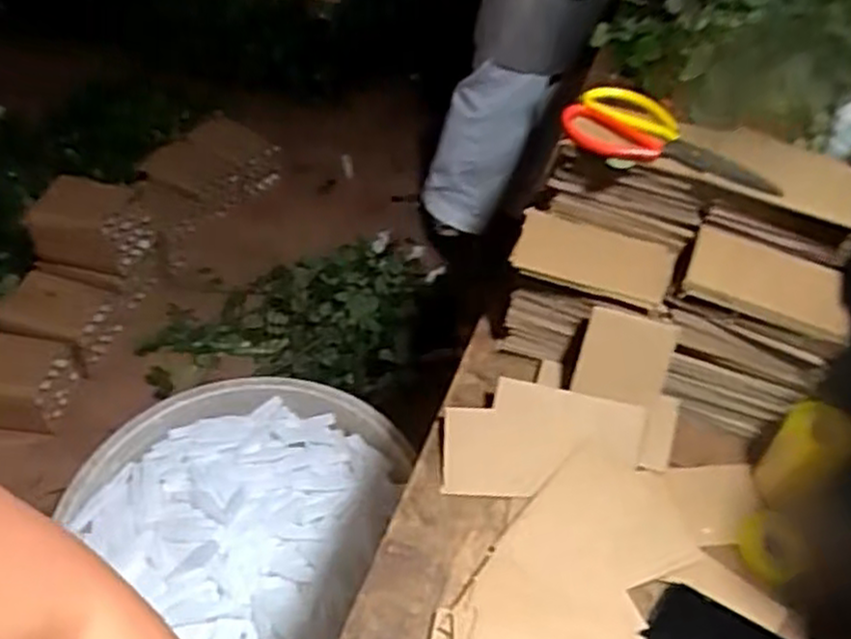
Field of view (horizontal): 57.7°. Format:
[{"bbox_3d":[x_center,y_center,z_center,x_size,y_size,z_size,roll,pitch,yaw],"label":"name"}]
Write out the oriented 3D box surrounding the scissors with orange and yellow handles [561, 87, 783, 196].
[{"bbox_3d":[0.228,-0.171,0.721,0.198,0.033,0.091,19,48,10],"label":"scissors with orange and yellow handles"}]

